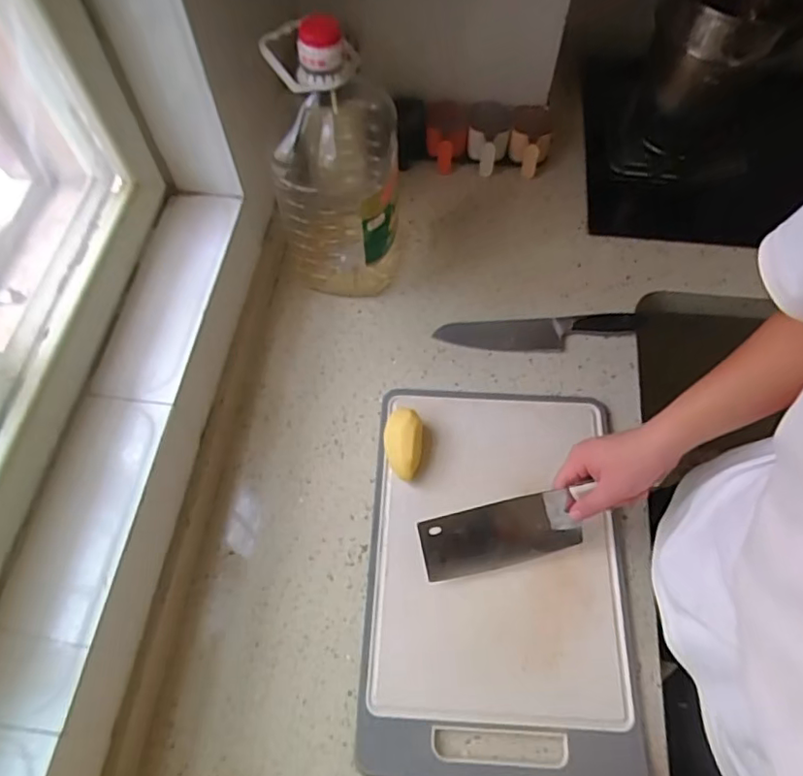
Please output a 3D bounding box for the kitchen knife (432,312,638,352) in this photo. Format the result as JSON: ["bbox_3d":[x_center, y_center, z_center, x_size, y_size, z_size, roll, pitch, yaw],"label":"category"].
[{"bbox_3d":[0.185,-0.079,0.794,0.267,0.020,0.049,-1,63,1],"label":"kitchen knife"}]

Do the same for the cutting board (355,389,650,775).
[{"bbox_3d":[0.106,0.194,0.656,0.282,0.020,0.419,2,63,2],"label":"cutting board"}]

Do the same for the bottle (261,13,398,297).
[{"bbox_3d":[-0.076,-0.268,0.714,0.132,0.345,0.143,3,63,3],"label":"bottle"}]

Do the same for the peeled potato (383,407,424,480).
[{"bbox_3d":[0.003,0.068,0.704,0.046,0.052,0.082,-1,63,1],"label":"peeled potato"}]

